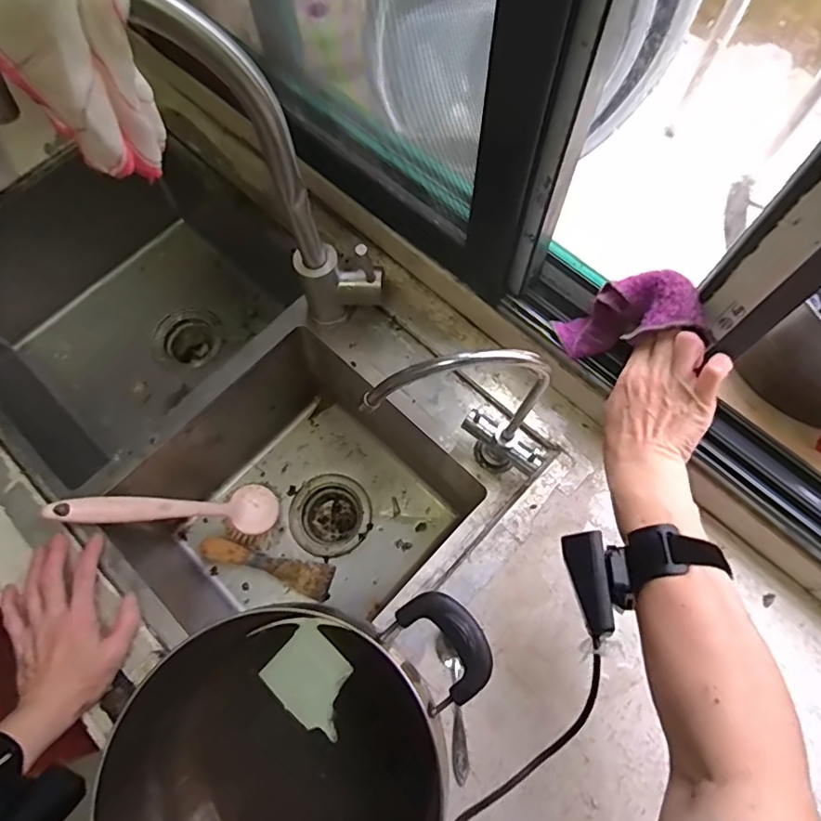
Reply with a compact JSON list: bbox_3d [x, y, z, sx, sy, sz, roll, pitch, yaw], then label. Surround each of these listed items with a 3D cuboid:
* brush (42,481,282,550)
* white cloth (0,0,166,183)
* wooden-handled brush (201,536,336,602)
[{"bbox_3d":[-0.270,0.121,0.631,0.057,0.266,0.078,-26,67,28],"label":"brush"},{"bbox_3d":[-0.211,-0.220,0.352,0.098,0.132,0.061,28,73,11],"label":"white cloth"},{"bbox_3d":[-0.184,0.200,0.700,0.168,0.031,0.041,15,71,7],"label":"wooden-handled brush"}]

